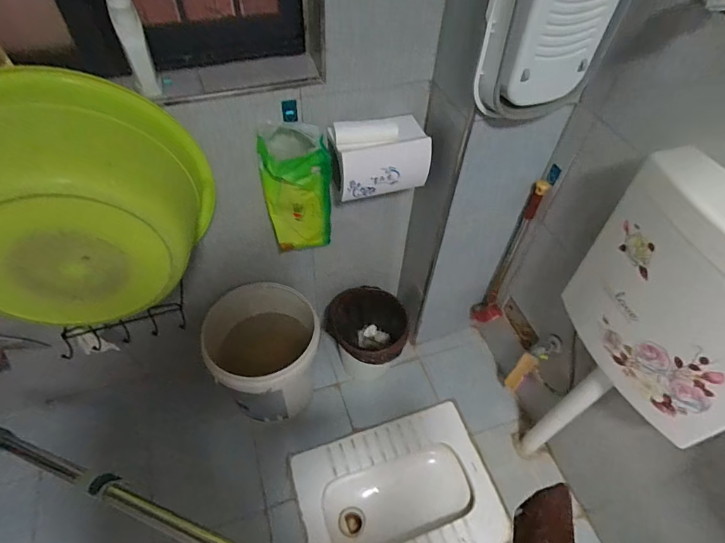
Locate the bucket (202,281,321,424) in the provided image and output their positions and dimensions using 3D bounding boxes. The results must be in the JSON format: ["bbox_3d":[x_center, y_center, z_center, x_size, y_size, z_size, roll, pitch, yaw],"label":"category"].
[{"bbox_3d":[-0.296,0.254,1.320,0.311,0.335,0.329,1,52,-2],"label":"bucket"}]

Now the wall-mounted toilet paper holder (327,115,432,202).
[{"bbox_3d":[0.042,-0.262,0.969,0.224,0.145,0.119,-4,52,-6],"label":"wall-mounted toilet paper holder"}]

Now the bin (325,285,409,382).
[{"bbox_3d":[0.025,0.210,1.435,0.253,0.234,0.289,-9,52,-9],"label":"bin"}]

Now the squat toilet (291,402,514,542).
[{"bbox_3d":[0.103,0.687,1.285,0.552,0.159,0.415,-13,53,-13],"label":"squat toilet"}]

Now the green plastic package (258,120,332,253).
[{"bbox_3d":[-0.152,-0.183,1.004,0.152,0.322,0.092,-9,52,-9],"label":"green plastic package"}]

